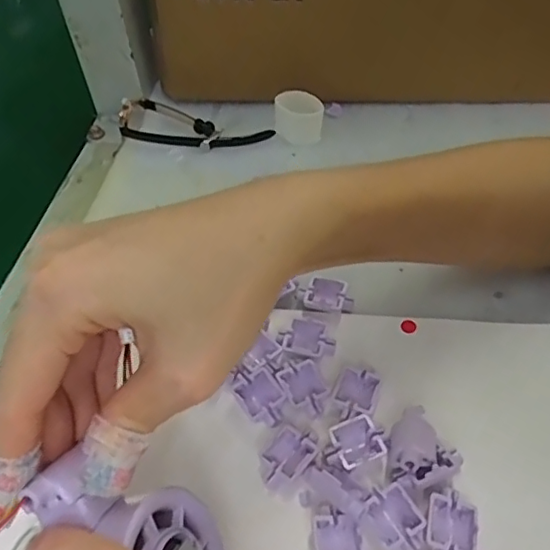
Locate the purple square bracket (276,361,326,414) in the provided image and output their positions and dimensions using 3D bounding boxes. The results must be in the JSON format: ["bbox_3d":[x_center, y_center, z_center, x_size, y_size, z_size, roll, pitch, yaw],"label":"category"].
[{"bbox_3d":[0.014,0.052,0.267,0.019,0.008,0.026,-28,56,-20],"label":"purple square bracket"}]

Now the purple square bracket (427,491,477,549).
[{"bbox_3d":[0.070,0.100,0.225,0.018,0.010,0.026,9,52,9],"label":"purple square bracket"}]

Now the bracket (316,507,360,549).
[{"bbox_3d":[0.025,0.108,0.224,0.016,0.009,0.026,-5,51,-2],"label":"bracket"}]

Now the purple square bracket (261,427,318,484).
[{"bbox_3d":[0.006,0.079,0.246,0.018,0.008,0.025,35,60,26],"label":"purple square bracket"}]

